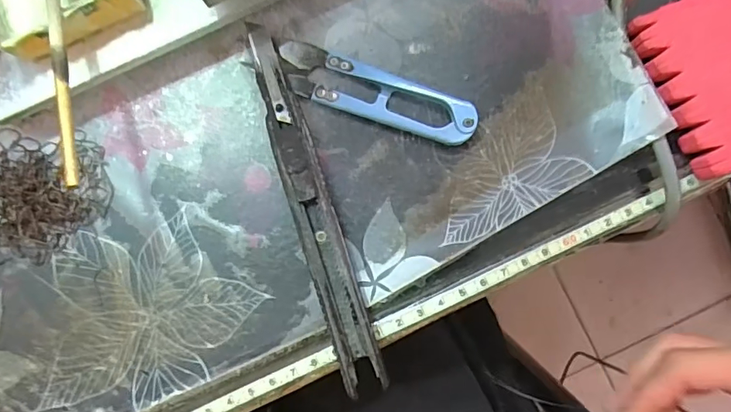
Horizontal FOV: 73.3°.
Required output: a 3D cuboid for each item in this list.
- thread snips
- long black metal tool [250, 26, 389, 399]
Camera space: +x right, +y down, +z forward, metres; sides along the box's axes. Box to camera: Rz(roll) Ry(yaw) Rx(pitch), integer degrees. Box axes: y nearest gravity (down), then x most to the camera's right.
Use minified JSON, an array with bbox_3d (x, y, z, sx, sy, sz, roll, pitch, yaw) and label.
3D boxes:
[{"bbox_3d":[0.004,-0.047,0.211,0.087,0.009,0.022,21,87,4],"label":"thread snips"},{"bbox_3d":[-0.023,0.000,0.208,0.017,0.012,0.155,-18,85,2],"label":"long black metal tool"}]

